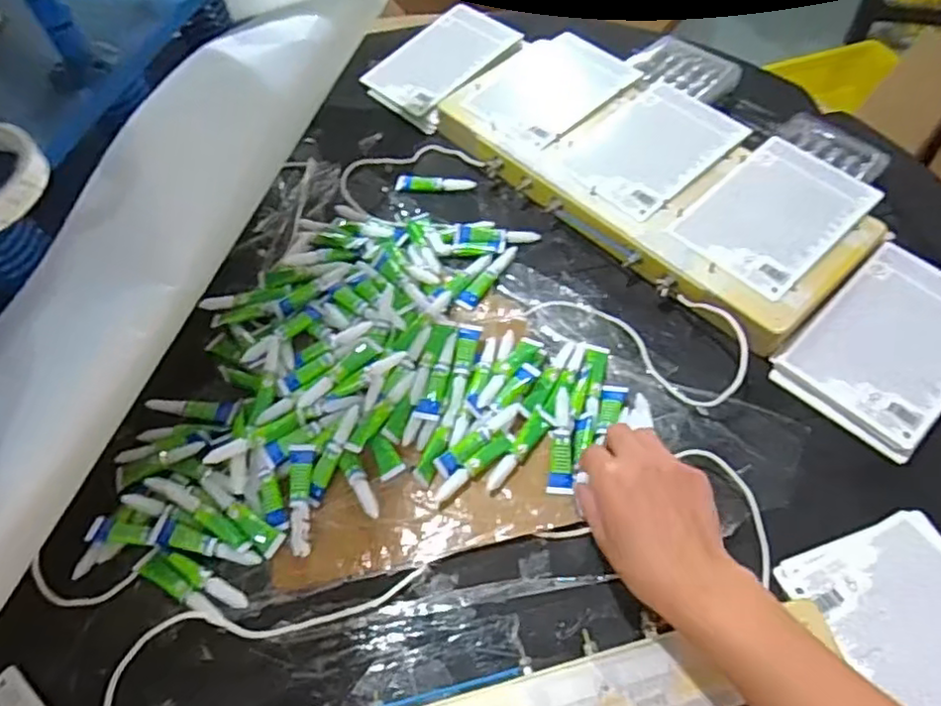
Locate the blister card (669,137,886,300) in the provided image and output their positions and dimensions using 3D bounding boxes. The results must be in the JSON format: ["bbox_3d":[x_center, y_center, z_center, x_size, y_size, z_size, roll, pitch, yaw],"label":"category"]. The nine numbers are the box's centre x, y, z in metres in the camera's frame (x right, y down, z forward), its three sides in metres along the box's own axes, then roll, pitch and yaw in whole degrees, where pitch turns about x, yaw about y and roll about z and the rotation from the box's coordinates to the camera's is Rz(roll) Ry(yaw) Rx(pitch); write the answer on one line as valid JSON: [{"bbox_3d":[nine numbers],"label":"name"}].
[{"bbox_3d":[0.280,-0.130,0.595,0.170,0.010,0.114,-38,62,-19],"label":"blister card"}]

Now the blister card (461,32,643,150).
[{"bbox_3d":[0.086,-0.291,0.711,0.134,0.006,0.164,38,68,27],"label":"blister card"}]

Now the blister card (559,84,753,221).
[{"bbox_3d":[0.182,-0.207,0.650,0.169,0.009,0.116,-38,62,-19],"label":"blister card"}]

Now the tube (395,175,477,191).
[{"bbox_3d":[-0.037,-0.178,0.687,0.083,0.007,0.020,5,57,8],"label":"tube"}]

